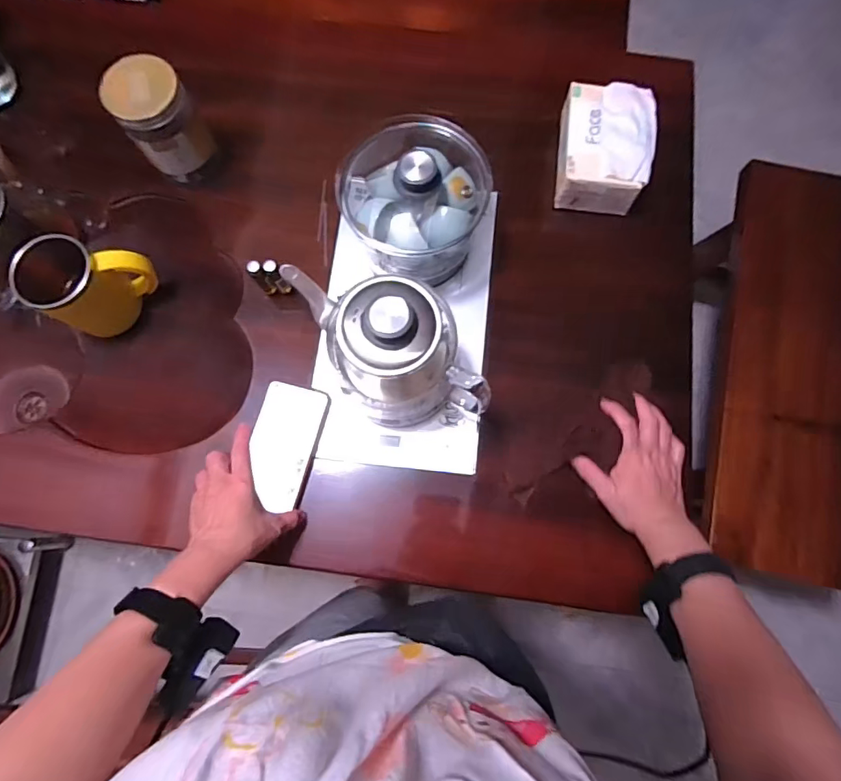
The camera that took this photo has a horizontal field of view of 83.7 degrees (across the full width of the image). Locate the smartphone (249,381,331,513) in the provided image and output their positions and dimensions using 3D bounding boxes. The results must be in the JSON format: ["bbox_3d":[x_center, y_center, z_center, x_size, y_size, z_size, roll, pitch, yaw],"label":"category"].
[{"bbox_3d":[-0.156,0.061,0.540,0.074,0.012,0.136,12,73,-3],"label":"smartphone"}]

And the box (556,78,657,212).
[{"bbox_3d":[0.228,-0.305,0.593,0.108,0.066,0.139,6,78,1],"label":"box"}]

